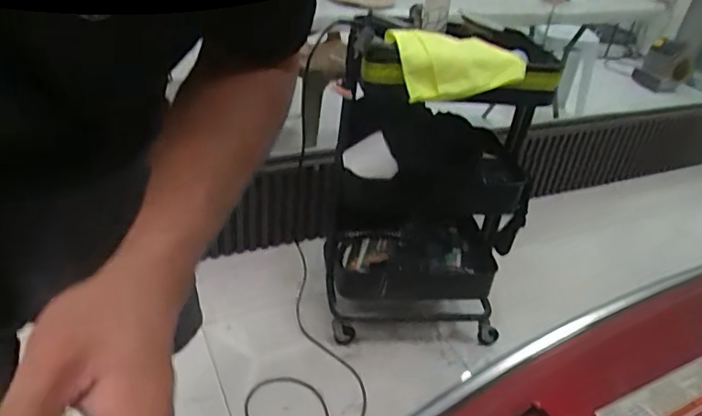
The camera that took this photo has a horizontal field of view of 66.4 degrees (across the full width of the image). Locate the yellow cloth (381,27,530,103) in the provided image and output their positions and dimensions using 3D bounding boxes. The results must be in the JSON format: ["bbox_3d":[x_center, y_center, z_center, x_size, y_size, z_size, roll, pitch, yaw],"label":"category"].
[{"bbox_3d":[0.212,-0.302,1.077,0.252,0.041,0.172,-15,72,-15],"label":"yellow cloth"}]

